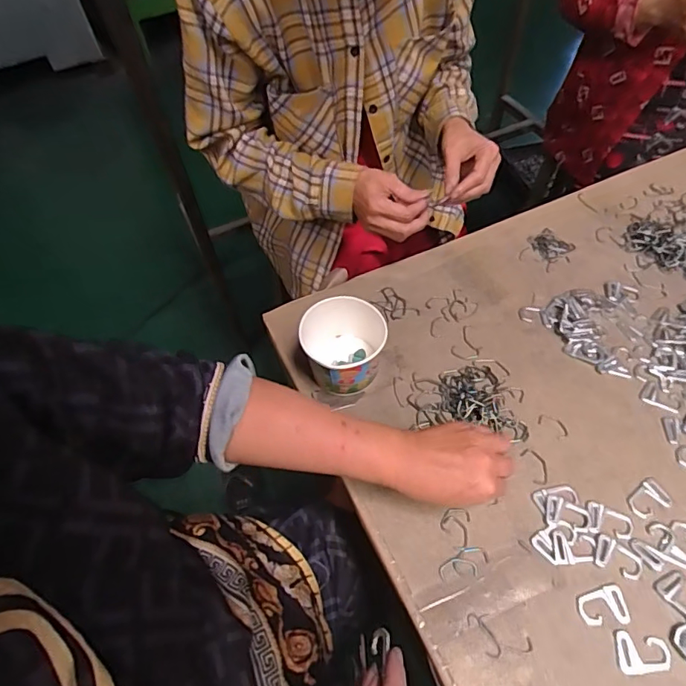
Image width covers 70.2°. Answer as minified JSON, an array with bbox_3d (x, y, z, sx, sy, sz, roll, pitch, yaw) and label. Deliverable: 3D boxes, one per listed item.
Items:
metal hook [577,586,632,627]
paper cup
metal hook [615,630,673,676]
[{"bbox_3d":[0.226,0.228,0.425,0.042,0.004,0.029,-4,55,0],"label":"metal hook"},{"bbox_3d":[0.001,0.007,0.549,0.088,0.072,0.089,-1,55,2],"label":"paper cup"},{"bbox_3d":[0.248,0.258,0.403,0.041,0.004,0.031,7,56,8],"label":"metal hook"}]

